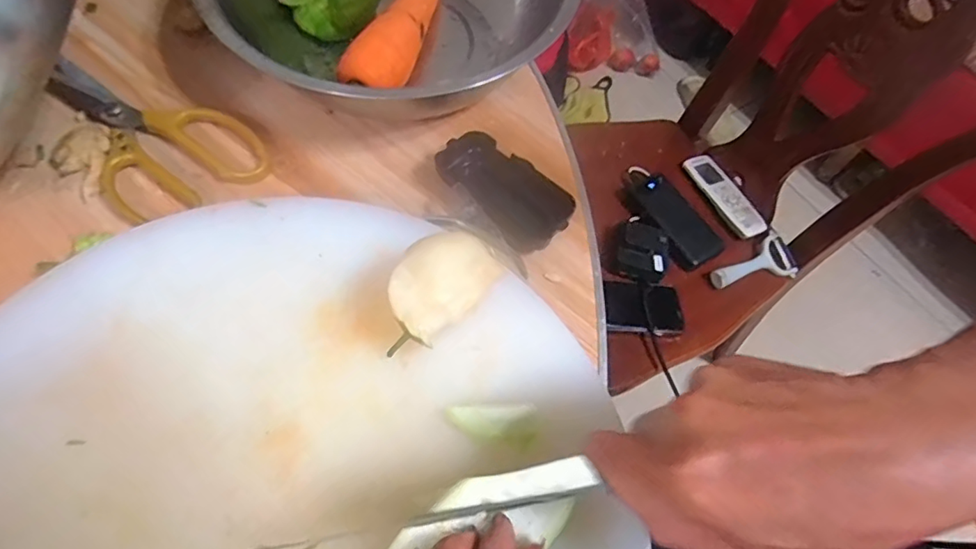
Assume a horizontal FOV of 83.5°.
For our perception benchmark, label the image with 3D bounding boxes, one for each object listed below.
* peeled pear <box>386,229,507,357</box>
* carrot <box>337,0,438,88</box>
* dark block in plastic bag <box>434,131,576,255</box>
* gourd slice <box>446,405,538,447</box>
[{"bbox_3d":[-0.031,0.010,0.321,0.065,0.052,0.046,-39,70,-20],"label":"peeled pear"},{"bbox_3d":[-0.080,-0.216,0.484,0.054,0.045,0.156,10,62,3],"label":"carrot"},{"bbox_3d":[0.013,-0.066,0.422,0.051,0.030,0.107,-40,71,-21],"label":"dark block in plastic bag"},{"bbox_3d":[0.003,0.086,0.314,0.050,0.004,0.021,1,62,-2],"label":"gourd slice"}]

